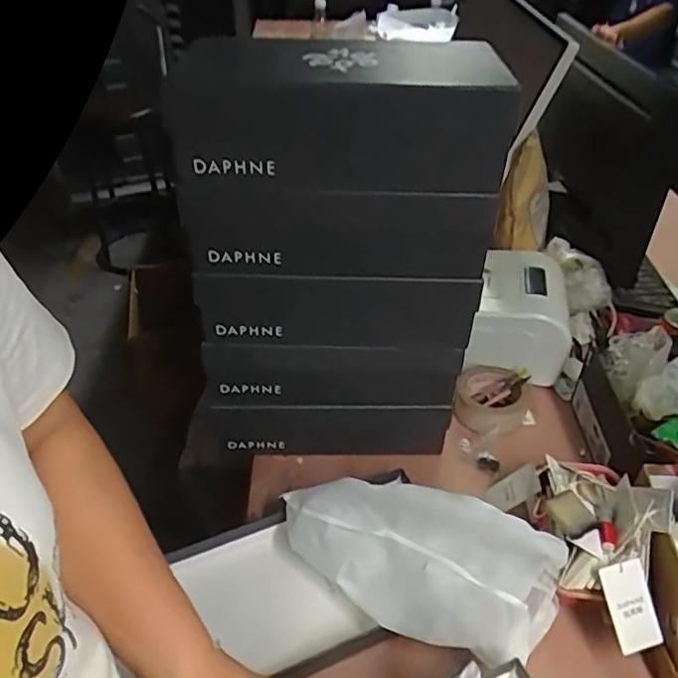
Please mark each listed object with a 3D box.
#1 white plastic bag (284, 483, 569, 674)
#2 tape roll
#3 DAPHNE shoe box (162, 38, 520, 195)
[{"bbox_3d":[0.073,0.208,0.594,0.278,0.089,0.120,19,43,22],"label":"white plastic bag"},{"bbox_3d":[0.214,0.093,0.835,0.088,0.049,0.110,14,41,17],"label":"tape roll"},{"bbox_3d":[0.005,-0.212,0.553,0.305,0.093,0.168,5,39,6],"label":"DAPHNE shoe box"}]

